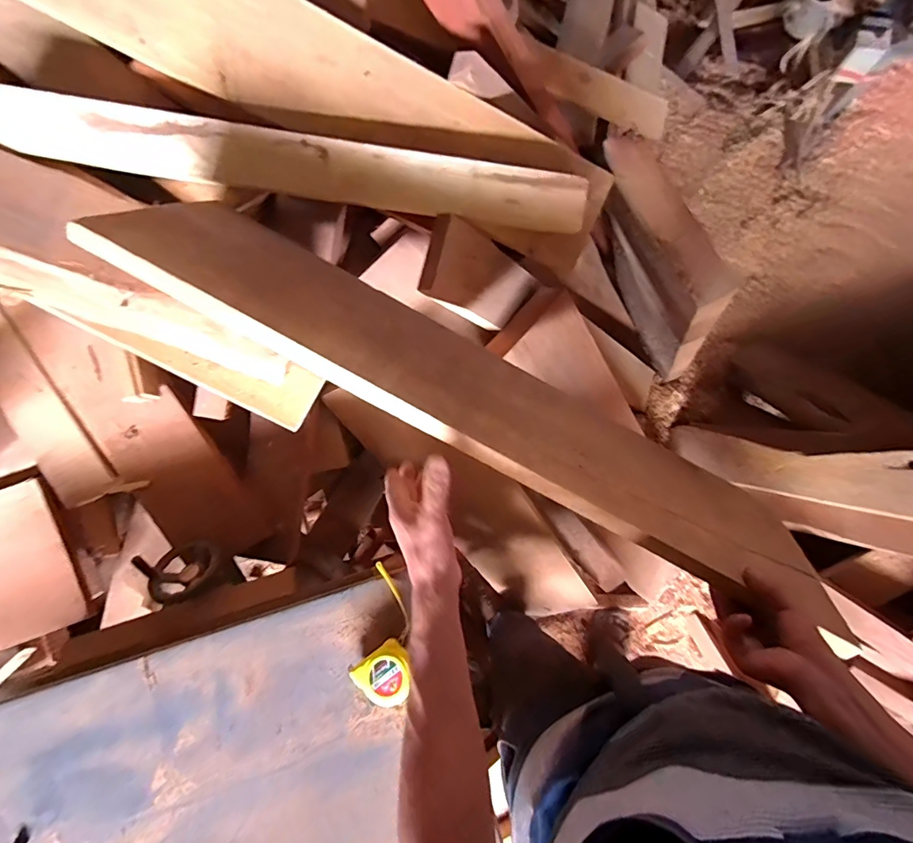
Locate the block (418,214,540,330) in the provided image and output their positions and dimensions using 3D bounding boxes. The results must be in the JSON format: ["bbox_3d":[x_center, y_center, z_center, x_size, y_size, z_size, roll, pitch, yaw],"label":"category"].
[{"bbox_3d":[0.040,-0.237,0.803,0.219,0.026,0.137,25,85,-40],"label":"block"}]

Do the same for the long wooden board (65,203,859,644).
[{"bbox_3d":[0.041,-0.037,0.631,0.966,0.275,0.024,28,123,-4],"label":"long wooden board"}]

